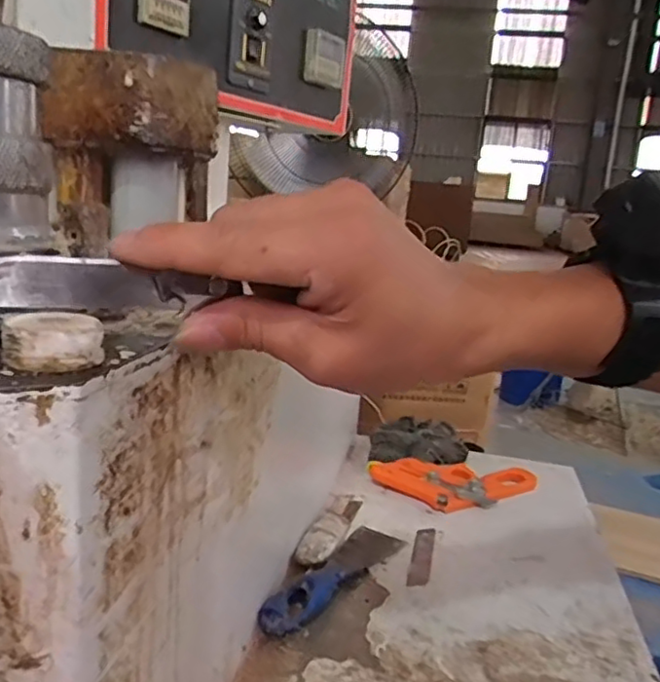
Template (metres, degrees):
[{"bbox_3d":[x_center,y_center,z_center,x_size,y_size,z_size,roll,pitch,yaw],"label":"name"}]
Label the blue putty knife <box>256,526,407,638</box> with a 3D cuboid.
[{"bbox_3d":[0.006,0.188,0.533,0.042,0.017,0.184,13,14,29],"label":"blue putty knife"}]

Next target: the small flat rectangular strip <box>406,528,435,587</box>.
[{"bbox_3d":[0.083,0.191,0.581,0.018,0.004,0.100,8,13,11],"label":"small flat rectangular strip"}]

